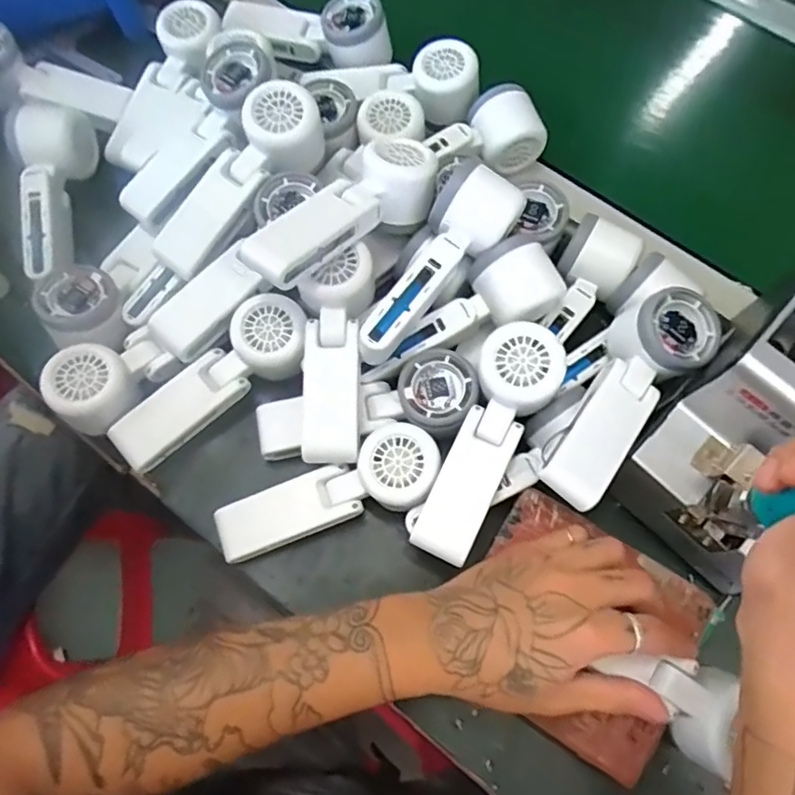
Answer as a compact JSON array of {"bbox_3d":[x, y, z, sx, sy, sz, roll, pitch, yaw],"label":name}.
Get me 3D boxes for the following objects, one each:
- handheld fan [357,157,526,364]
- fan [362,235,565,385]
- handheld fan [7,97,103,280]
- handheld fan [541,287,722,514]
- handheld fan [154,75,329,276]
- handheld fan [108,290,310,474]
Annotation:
[{"bbox_3d":[0.027,-0.089,0.411,0.054,0.059,0.152,34,73,10],"label":"handheld fan"},{"bbox_3d":[0.045,-0.057,0.433,0.157,0.051,0.055,-32,73,8],"label":"fan"},{"bbox_3d":[-0.295,-0.172,0.484,0.055,0.039,0.168,-3,71,-2],"label":"handheld fan"},{"bbox_3d":[0.153,-0.003,0.398,0.060,0.056,0.168,39,75,12],"label":"handheld fan"},{"bbox_3d":[-0.121,-0.165,0.450,0.061,0.046,0.168,41,91,13],"label":"handheld fan"},{"bbox_3d":[-0.136,-0.008,0.434,0.166,0.032,0.057,-39,75,2],"label":"handheld fan"}]

